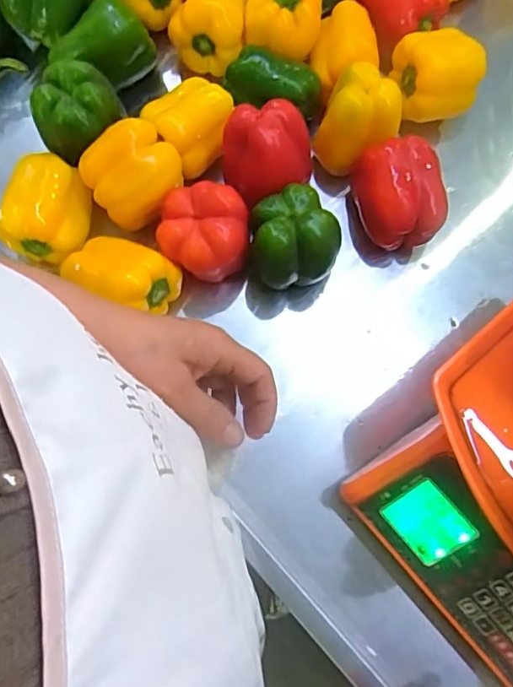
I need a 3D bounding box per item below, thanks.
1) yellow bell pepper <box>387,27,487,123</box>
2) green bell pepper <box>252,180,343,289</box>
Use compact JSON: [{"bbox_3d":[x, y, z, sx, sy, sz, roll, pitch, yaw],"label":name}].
[{"bbox_3d":[0.181,-0.267,0.527,0.081,0.060,0.078,-5,77,-2],"label":"yellow bell pepper"},{"bbox_3d":[0.033,-0.097,0.485,0.078,0.071,0.077,-2,77,-1],"label":"green bell pepper"}]

